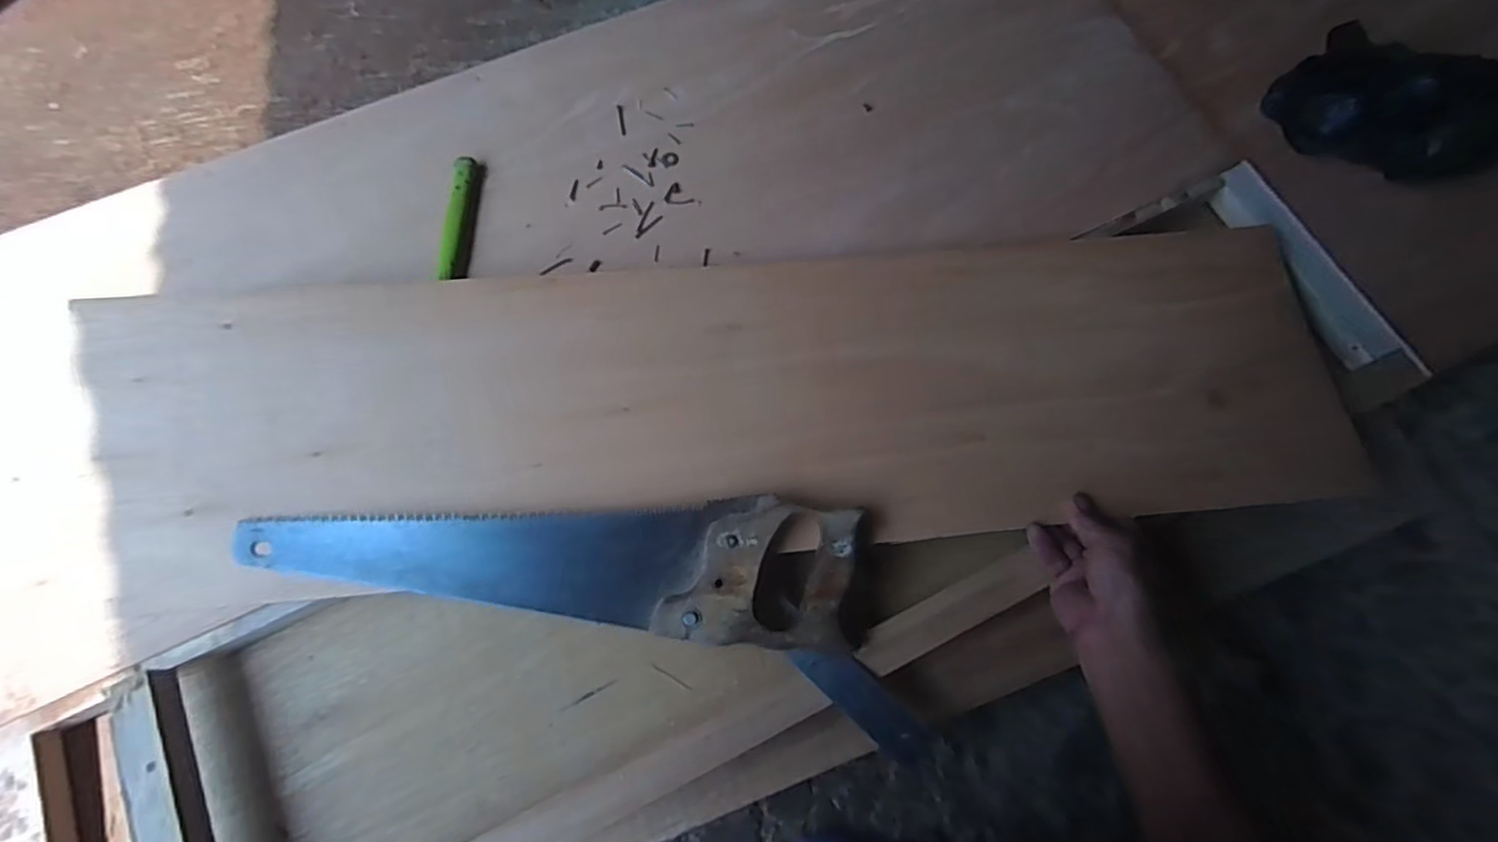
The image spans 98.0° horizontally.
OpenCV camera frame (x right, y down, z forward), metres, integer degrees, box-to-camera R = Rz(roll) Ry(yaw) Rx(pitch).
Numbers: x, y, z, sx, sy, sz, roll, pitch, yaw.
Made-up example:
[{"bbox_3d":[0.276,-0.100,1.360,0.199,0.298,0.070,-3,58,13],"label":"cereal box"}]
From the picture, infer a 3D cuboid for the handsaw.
[{"bbox_3d":[-0.170,0.109,0.542,0.505,0.030,0.114,5,74,1],"label":"handsaw"}]

